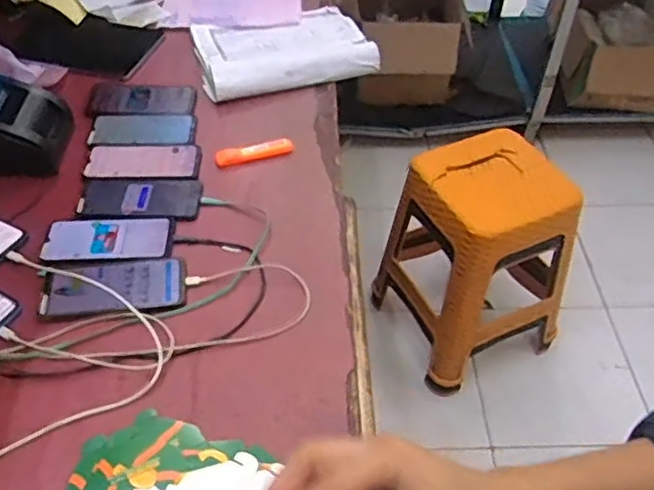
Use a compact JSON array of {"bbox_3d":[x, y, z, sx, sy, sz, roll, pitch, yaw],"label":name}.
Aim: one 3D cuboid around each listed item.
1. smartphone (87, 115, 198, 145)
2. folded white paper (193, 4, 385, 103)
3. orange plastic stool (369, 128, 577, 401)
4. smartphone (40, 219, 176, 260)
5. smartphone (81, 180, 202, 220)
[{"bbox_3d":[-0.286,-0.179,1.012,0.156,0.010,0.067,-2,48,-3],"label":"smartphone"},{"bbox_3d":[-0.081,-0.362,1.170,0.311,0.022,0.235,-16,50,-15],"label":"folded white paper"},{"bbox_3d":[0.376,0.029,1.554,0.386,0.483,0.328,-18,50,-16],"label":"orange plastic stool"},{"bbox_3d":[-0.284,-0.008,0.847,0.160,0.008,0.073,-1,48,-2],"label":"smartphone"},{"bbox_3d":[-0.259,-0.067,0.902,0.163,0.010,0.064,2,48,1],"label":"smartphone"}]

